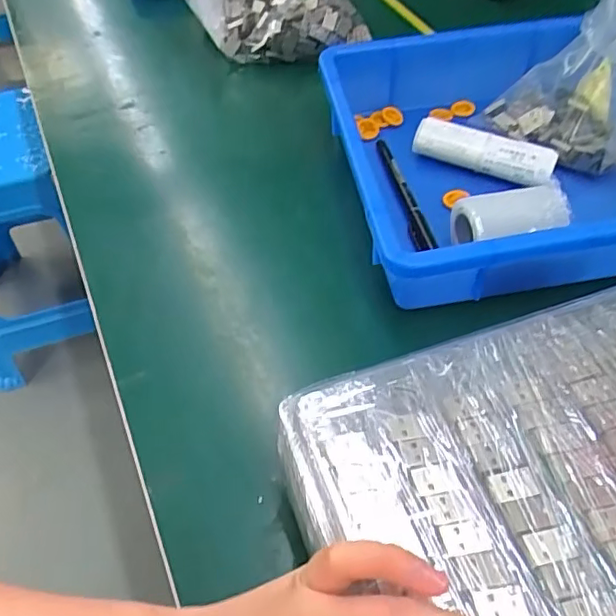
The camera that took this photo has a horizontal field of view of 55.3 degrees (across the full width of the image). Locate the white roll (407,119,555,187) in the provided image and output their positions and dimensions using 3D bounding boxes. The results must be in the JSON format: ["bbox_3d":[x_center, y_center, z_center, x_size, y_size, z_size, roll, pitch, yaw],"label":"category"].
[{"bbox_3d":[0.132,-0.119,0.444,0.103,0.022,0.024,20,56,17],"label":"white roll"}]

